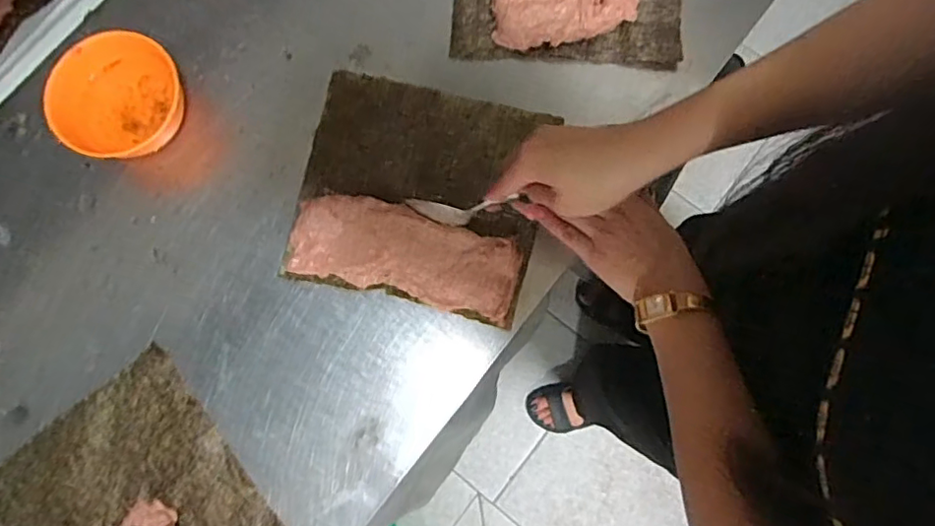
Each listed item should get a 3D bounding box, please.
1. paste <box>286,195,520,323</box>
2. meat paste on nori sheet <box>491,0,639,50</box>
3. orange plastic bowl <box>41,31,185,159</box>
[{"bbox_3d":[-0.052,-0.009,0.470,0.183,0.018,0.068,13,80,3],"label":"paste"},{"bbox_3d":[0.086,-0.219,0.500,0.124,0.026,0.060,-1,79,0],"label":"meat paste on nori sheet"},{"bbox_3d":[-0.290,-0.136,0.483,0.092,0.049,0.108,12,79,3],"label":"orange plastic bowl"}]

